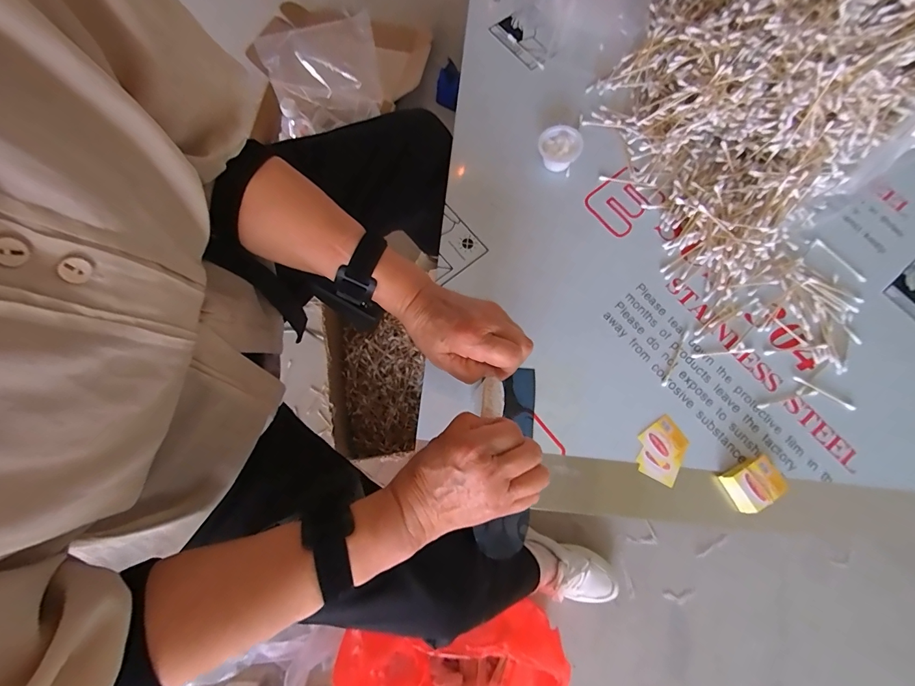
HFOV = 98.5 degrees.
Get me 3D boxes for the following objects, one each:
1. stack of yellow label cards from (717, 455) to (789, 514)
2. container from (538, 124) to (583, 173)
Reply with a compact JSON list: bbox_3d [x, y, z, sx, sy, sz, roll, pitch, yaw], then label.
[{"bbox_3d":[0.308,0.147,0.412,0.051,0.024,0.042,-27,79,-7],"label":"stack of yellow label cards"},{"bbox_3d":[0.129,-0.246,0.501,0.052,0.032,0.046,23,77,4],"label":"container"}]

